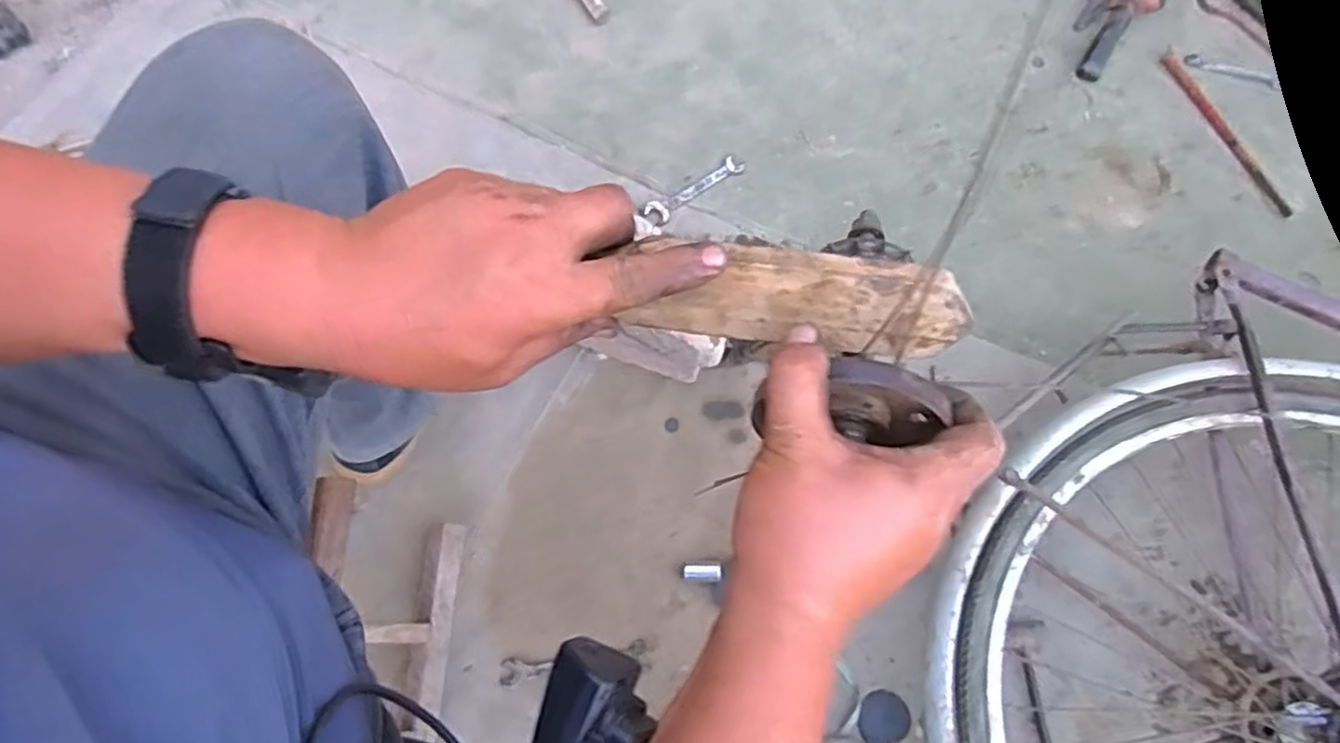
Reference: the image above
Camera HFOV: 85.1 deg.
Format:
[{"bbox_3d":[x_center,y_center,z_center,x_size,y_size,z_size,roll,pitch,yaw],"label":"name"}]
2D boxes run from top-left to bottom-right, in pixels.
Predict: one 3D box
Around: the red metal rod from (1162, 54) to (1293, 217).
[{"bbox_3d":[0.754,-0.324,0.991,0.018,0.009,0.270,-22,74,-9],"label":"red metal rod"}]

